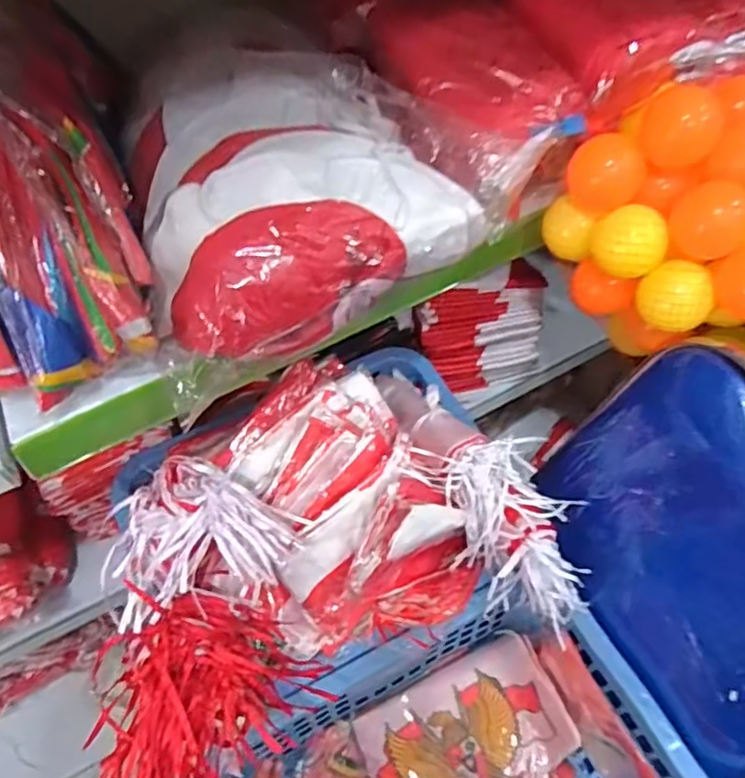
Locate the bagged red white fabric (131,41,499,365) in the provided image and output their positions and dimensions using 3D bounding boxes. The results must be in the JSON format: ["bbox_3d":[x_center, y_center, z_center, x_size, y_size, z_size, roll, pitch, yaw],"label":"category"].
[{"bbox_3d":[-0.078,-0.187,0.531,0.269,0.097,0.270,-24,58,-14],"label":"bagged red white fabric"}]

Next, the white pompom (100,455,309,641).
[{"bbox_3d":[-0.145,0.130,0.523,0.153,0.083,0.122,-16,57,-8],"label":"white pompom"}]

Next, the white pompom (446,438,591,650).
[{"bbox_3d":[0.147,0.151,0.611,0.121,0.110,0.166,-10,56,-4],"label":"white pompom"}]

